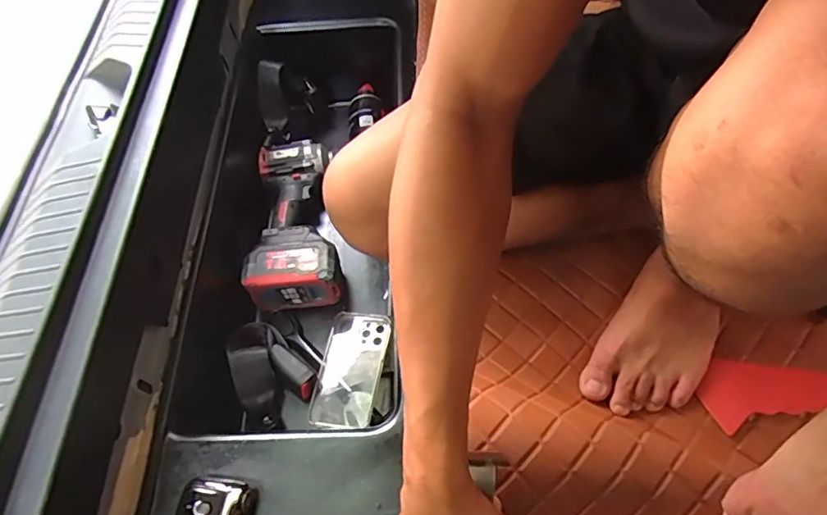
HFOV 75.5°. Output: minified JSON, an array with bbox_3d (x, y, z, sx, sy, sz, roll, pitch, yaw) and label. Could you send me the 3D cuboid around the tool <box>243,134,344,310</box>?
[{"bbox_3d":[-0.186,-0.062,0.827,0.127,0.073,0.280,-9,58,-1],"label":"tool"}]

